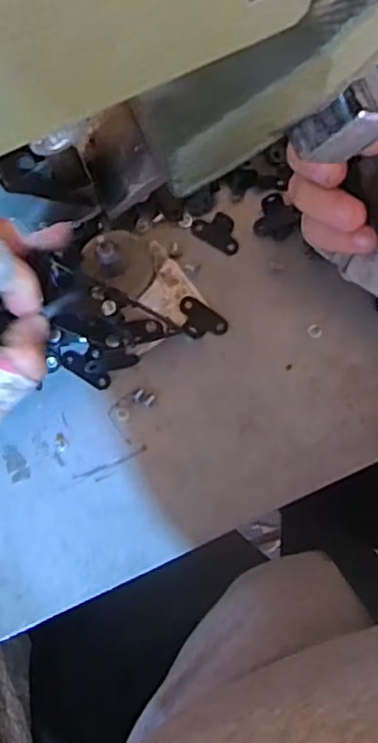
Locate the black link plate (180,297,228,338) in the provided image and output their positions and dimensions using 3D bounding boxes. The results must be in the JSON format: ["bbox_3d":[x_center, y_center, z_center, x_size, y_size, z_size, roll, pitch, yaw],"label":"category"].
[{"bbox_3d":[0.008,-0.031,0.344,0.023,0.007,0.023,0,84,0],"label":"black link plate"}]

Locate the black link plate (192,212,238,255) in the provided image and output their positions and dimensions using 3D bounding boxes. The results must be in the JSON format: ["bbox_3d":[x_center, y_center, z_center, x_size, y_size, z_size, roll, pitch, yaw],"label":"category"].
[{"bbox_3d":[0.017,-0.079,0.351,0.028,0.005,0.018,30,85,3],"label":"black link plate"}]

